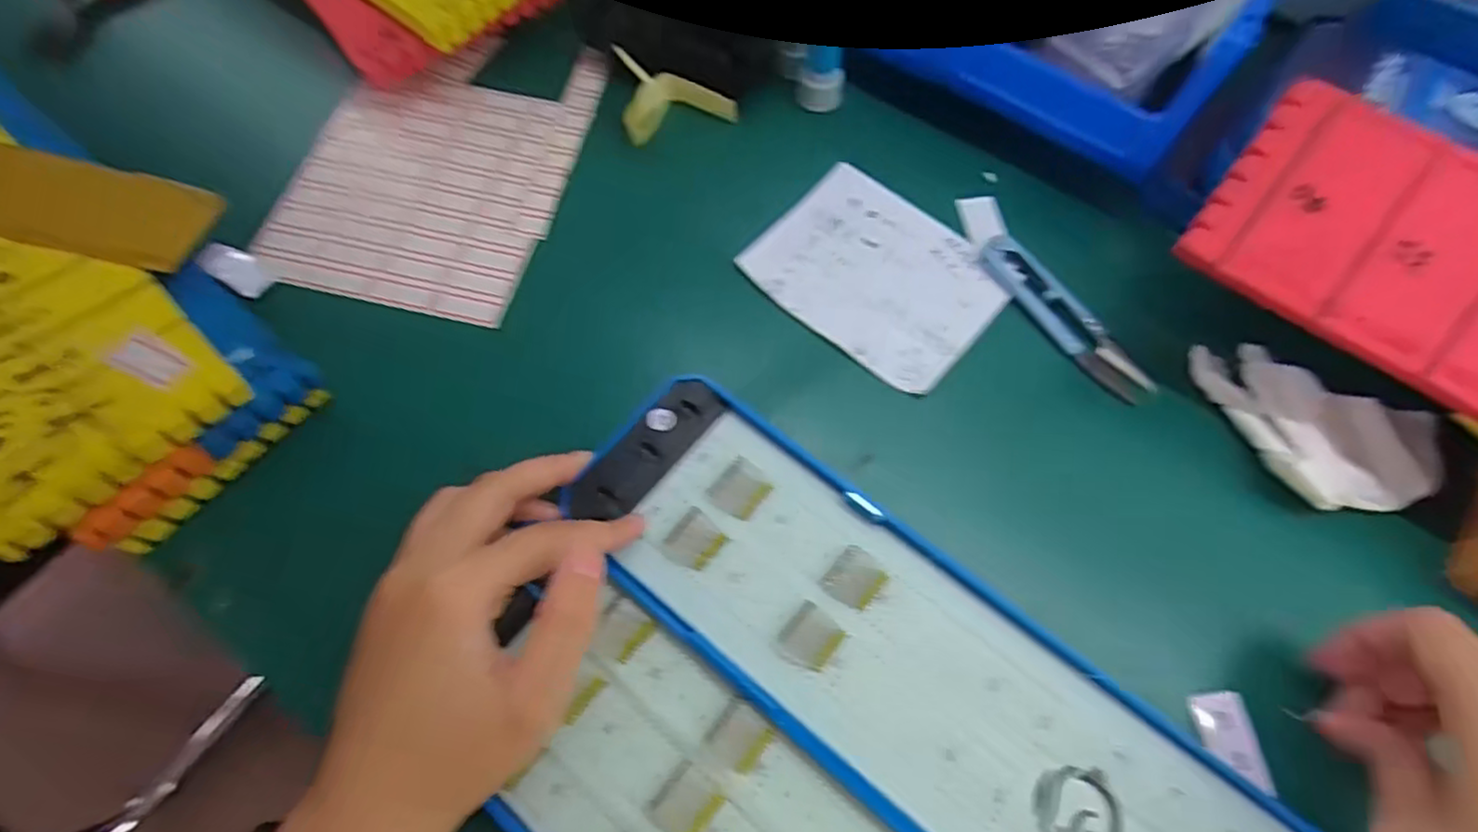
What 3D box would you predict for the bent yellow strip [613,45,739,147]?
[{"bbox_3d":[-0.032,-0.172,0.377,0.061,0.040,0.025,-12,64,-6],"label":"bent yellow strip"}]

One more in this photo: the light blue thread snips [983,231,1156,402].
[{"bbox_3d":[0.157,-0.049,0.339,0.021,0.007,0.101,-32,68,-15],"label":"light blue thread snips"}]

